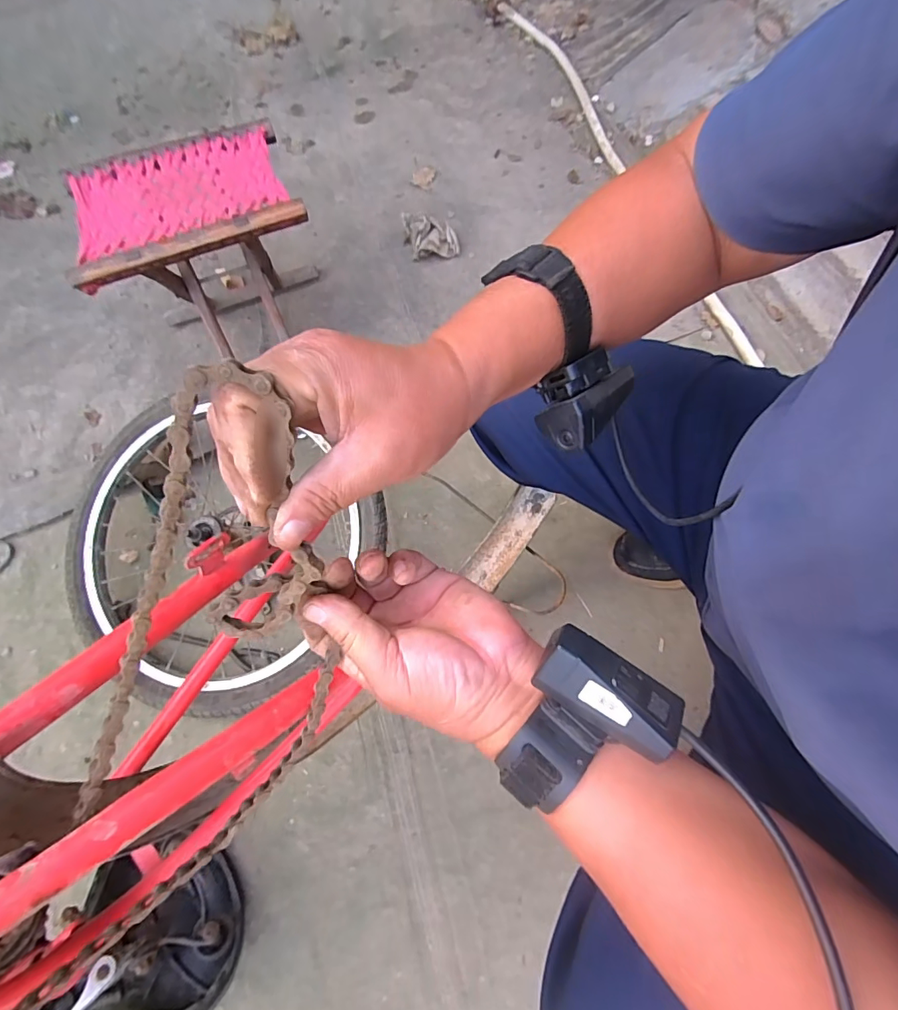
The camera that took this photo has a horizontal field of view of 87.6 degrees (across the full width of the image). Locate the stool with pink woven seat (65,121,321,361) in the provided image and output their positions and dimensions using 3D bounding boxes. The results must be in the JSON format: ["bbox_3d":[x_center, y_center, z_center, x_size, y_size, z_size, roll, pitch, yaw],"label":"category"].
[{"bbox_3d":[-0.375,-0.367,0.804,0.316,0.314,0.312,-18,67,-6],"label":"stool with pink woven seat"}]

